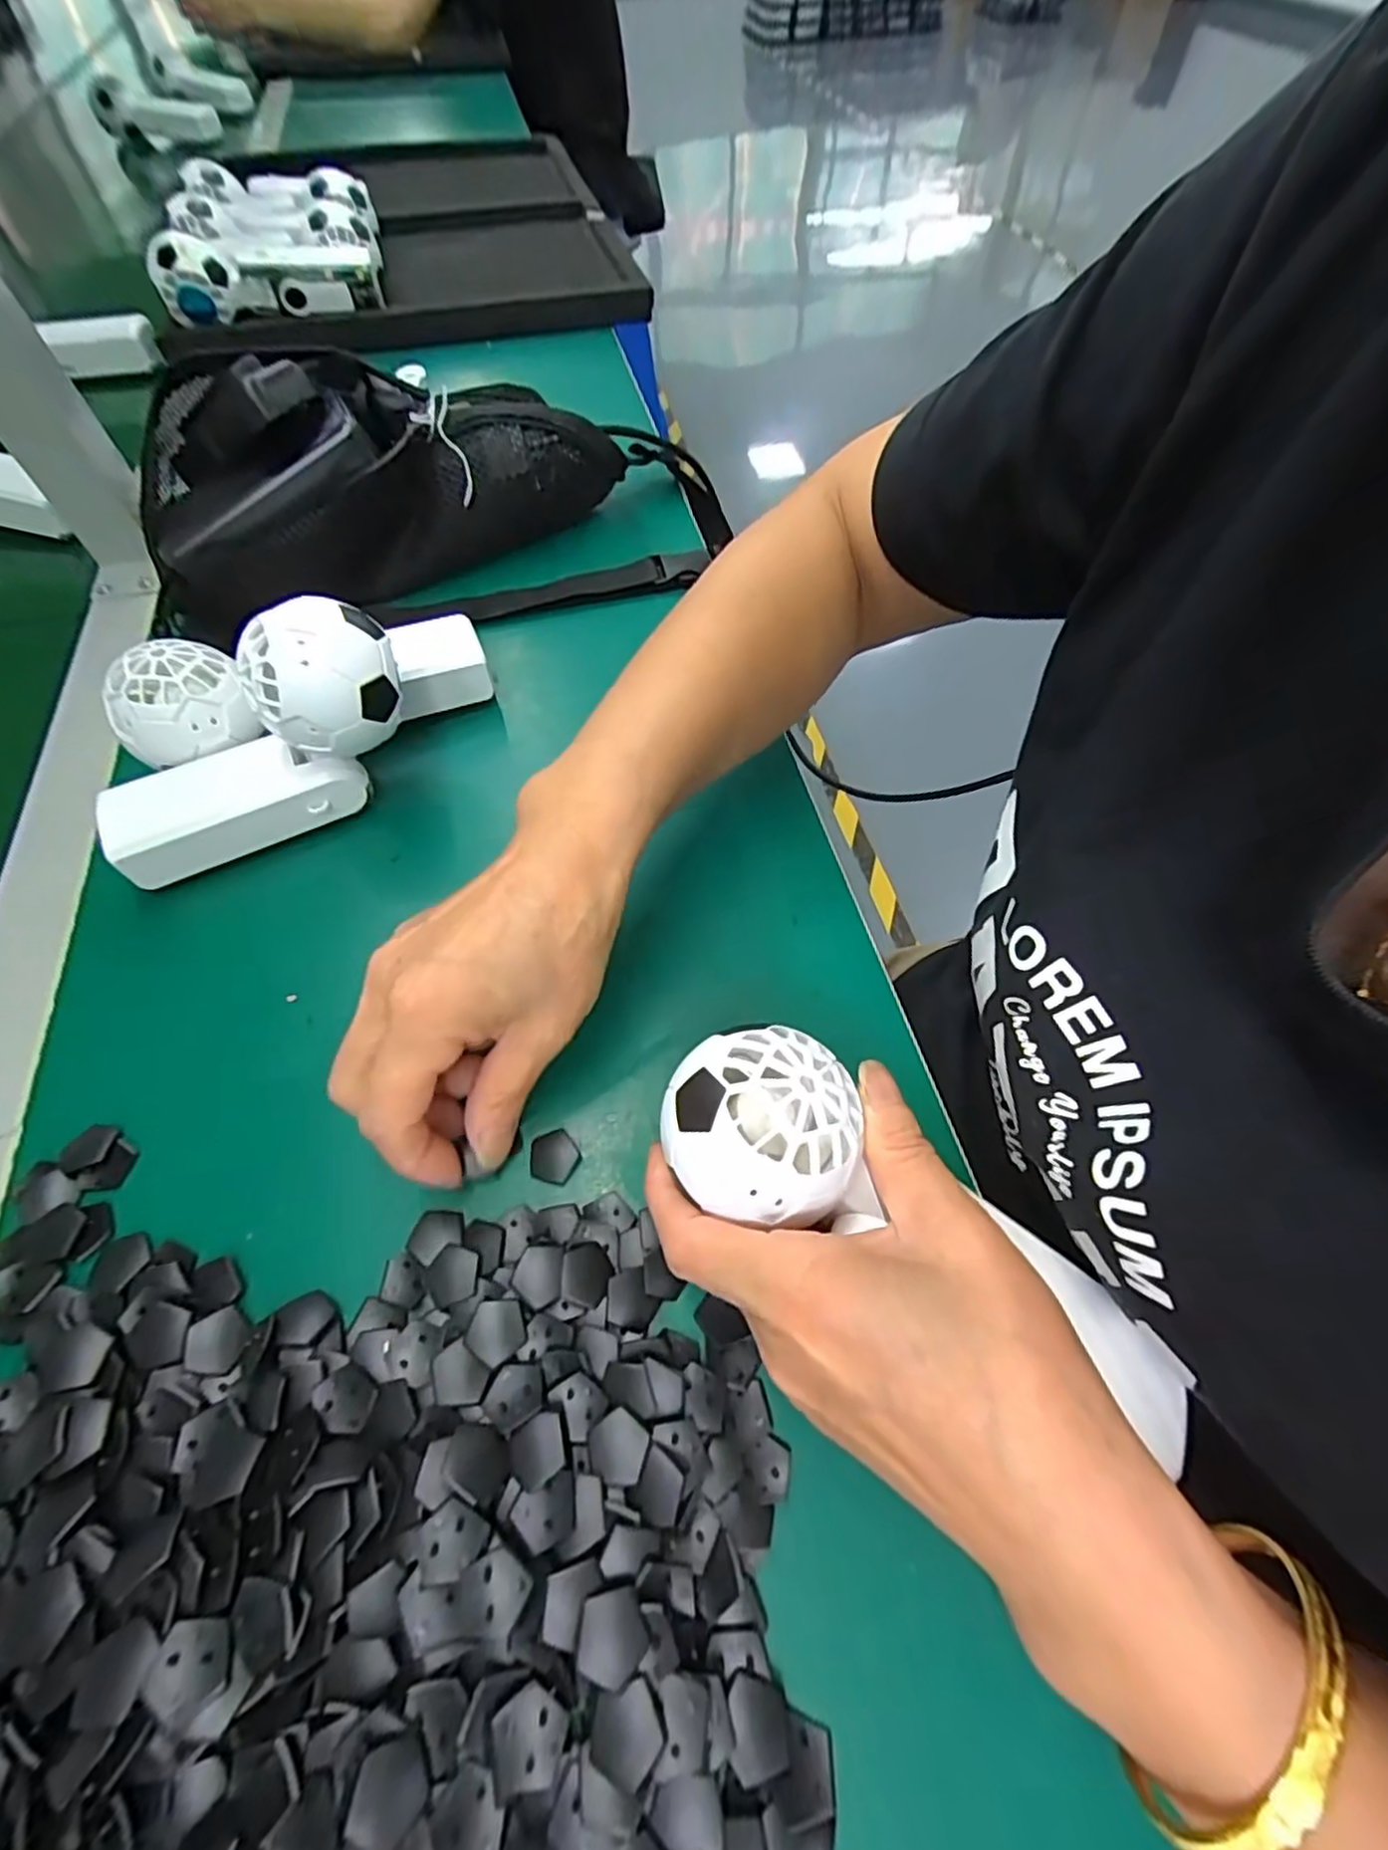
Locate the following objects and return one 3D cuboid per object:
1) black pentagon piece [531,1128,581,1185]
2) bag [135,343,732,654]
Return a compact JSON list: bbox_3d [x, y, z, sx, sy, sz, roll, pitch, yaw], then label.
[{"bbox_3d":[-0.052,0.087,0.252,0.018,0.004,0.019,-4,61,-1],"label":"black pentagon piece"},{"bbox_3d":[-0.145,-0.266,0.398,0.354,0.090,0.144,-16,60,-11],"label":"bag"}]

